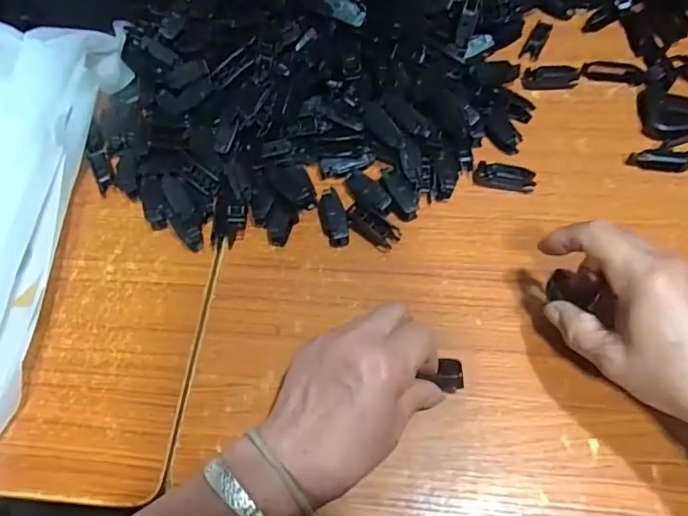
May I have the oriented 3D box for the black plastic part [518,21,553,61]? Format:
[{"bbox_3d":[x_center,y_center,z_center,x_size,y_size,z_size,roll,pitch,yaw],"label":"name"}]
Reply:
[{"bbox_3d":[0.193,-0.219,0.516,0.018,0.011,0.047,22,65,15],"label":"black plastic part"}]

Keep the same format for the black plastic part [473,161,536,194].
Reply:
[{"bbox_3d":[0.136,-0.068,0.435,0.050,0.017,0.017,12,63,10],"label":"black plastic part"}]

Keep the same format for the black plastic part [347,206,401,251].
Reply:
[{"bbox_3d":[0.023,-0.024,0.419,0.045,0.014,0.019,35,69,20],"label":"black plastic part"}]

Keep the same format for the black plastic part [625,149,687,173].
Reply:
[{"bbox_3d":[0.274,-0.085,0.442,0.054,0.013,0.019,8,62,8],"label":"black plastic part"}]

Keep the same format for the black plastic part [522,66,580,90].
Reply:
[{"bbox_3d":[0.197,-0.172,0.487,0.051,0.013,0.019,1,61,4],"label":"black plastic part"}]

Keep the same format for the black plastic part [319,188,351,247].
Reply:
[{"bbox_3d":[-0.009,-0.036,0.425,0.020,0.017,0.054,-17,61,-6],"label":"black plastic part"}]

